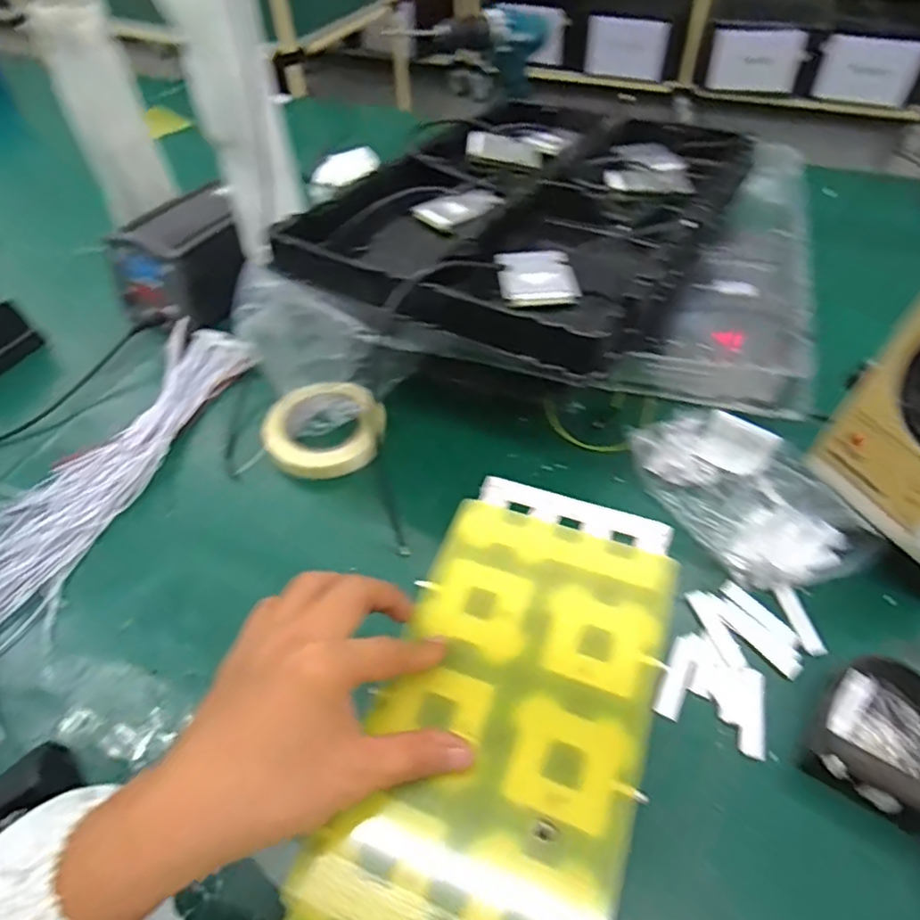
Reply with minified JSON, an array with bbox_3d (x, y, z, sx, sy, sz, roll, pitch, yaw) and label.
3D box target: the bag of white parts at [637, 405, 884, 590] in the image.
[{"bbox_3d":[0.255,0.025,0.563,0.118,0.051,0.212,-22,53,-14],"label":"bag of white parts"}]

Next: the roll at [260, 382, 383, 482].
[{"bbox_3d":[-0.137,-0.033,0.630,0.120,0.022,0.111,-1,50,2],"label":"roll"}]

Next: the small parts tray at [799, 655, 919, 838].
[{"bbox_3d":[0.297,0.188,0.434,0.079,0.035,0.107,28,57,23],"label":"small parts tray"}]

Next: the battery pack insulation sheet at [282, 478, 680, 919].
[{"bbox_3d":[0.021,0.144,0.315,0.136,0.008,0.314,15,51,15],"label":"battery pack insulation sheet"}]

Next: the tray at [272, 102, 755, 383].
[{"bbox_3d":[0.085,-0.276,0.661,0.345,0.068,0.492,28,57,23],"label":"tray"}]

